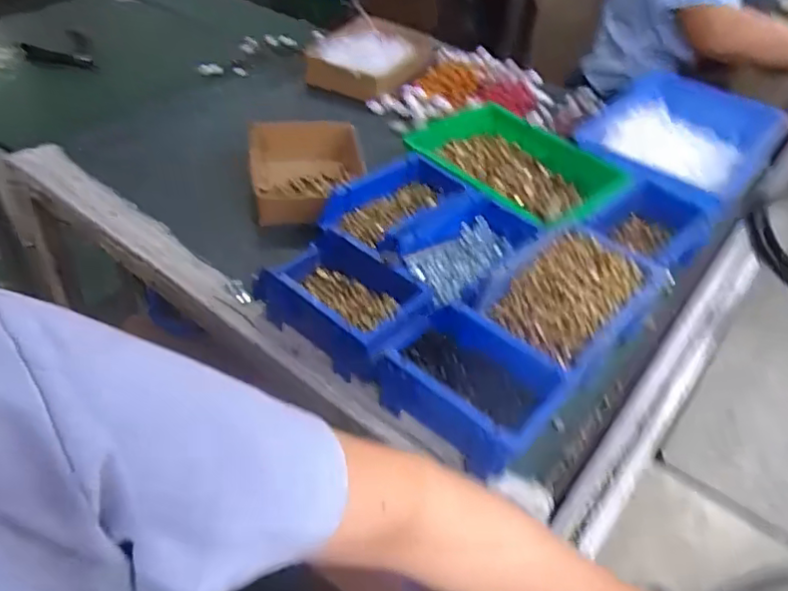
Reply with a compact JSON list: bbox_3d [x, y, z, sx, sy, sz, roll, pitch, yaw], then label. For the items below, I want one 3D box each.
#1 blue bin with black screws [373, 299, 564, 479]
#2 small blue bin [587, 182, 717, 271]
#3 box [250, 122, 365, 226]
[{"bbox_3d":[0.060,0.078,0.541,0.106,0.073,0.153,-33,54,-33],"label":"blue bin with black screws"},{"bbox_3d":[0.297,-0.069,0.715,0.182,0.072,0.096,-33,54,-33],"label":"small blue bin"},{"bbox_3d":[-0.112,-0.166,0.800,0.146,0.053,0.181,-3,44,-8],"label":"box"}]

